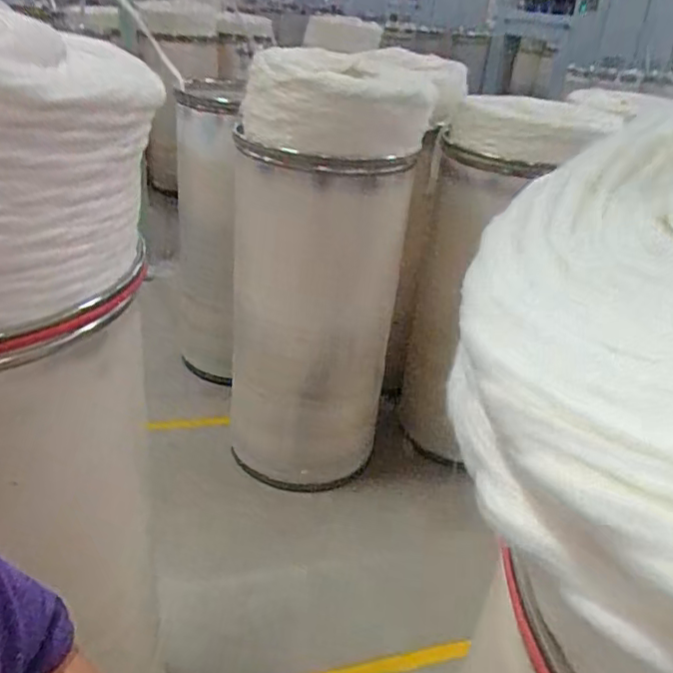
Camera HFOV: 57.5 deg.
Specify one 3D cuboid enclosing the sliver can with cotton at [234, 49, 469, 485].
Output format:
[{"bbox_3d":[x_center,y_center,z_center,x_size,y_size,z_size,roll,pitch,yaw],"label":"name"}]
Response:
[{"bbox_3d":[-0.046,-0.144,1.774,0.508,1.188,0.464,1,30,-8],"label":"sliver can with cotton"}]

